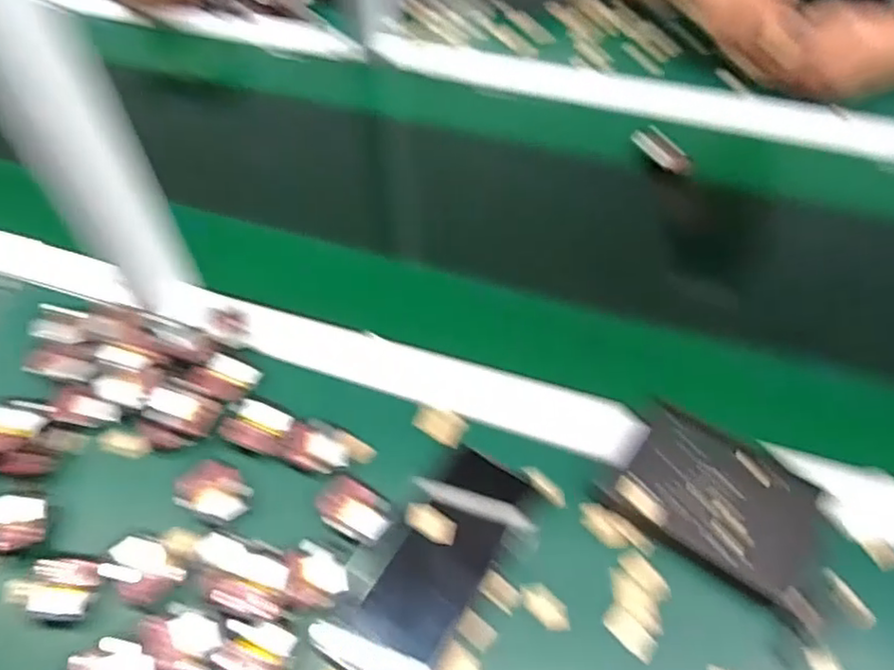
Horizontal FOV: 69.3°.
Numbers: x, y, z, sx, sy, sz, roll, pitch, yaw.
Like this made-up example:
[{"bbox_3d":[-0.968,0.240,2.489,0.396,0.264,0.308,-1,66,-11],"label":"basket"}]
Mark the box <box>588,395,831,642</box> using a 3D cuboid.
[{"bbox_3d":[0.187,0.114,0.436,0.141,0.025,0.094,31,59,20],"label":"box"}]

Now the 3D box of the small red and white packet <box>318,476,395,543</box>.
[{"bbox_3d":[-0.064,0.120,0.444,0.050,0.008,0.035,22,56,15],"label":"small red and white packet"}]

